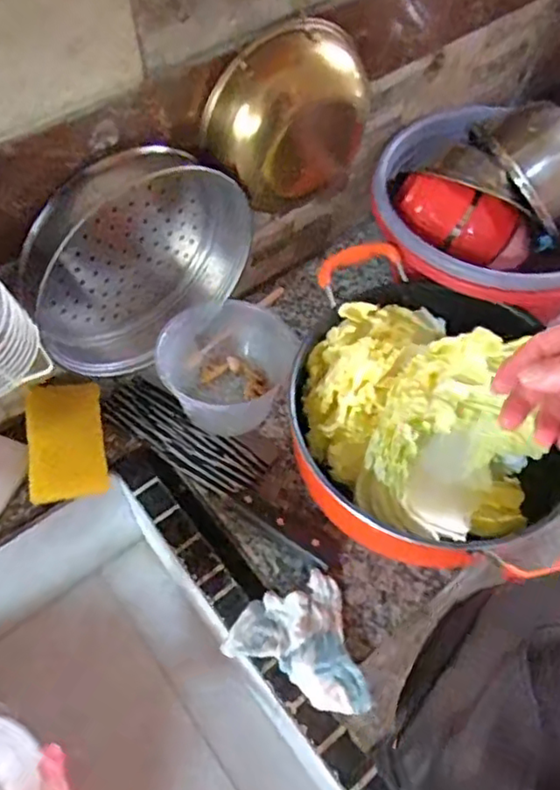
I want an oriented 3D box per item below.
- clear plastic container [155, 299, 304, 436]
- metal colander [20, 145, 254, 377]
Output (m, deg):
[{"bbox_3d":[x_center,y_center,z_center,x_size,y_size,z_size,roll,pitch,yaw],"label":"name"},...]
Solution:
[{"bbox_3d":[-0.059,-0.035,0.698,0.105,0.096,0.127,32,64,19],"label":"clear plastic container"},{"bbox_3d":[-0.132,-0.127,0.623,0.229,0.216,0.058,-38,65,-21],"label":"metal colander"}]

